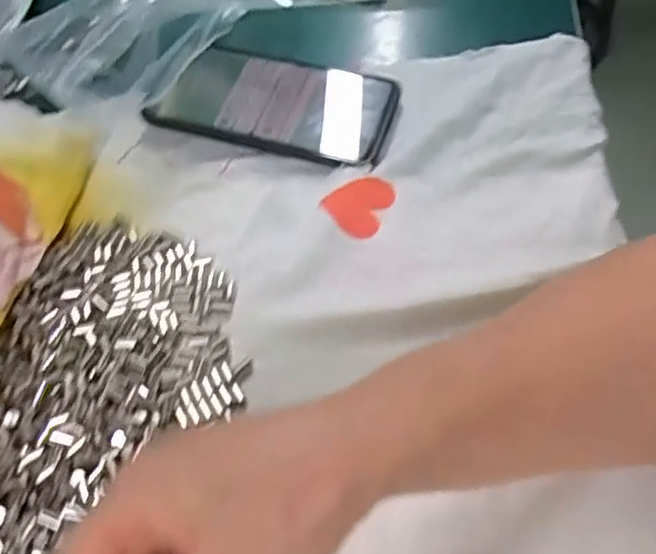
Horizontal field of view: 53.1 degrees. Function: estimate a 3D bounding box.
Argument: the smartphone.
[{"bbox_3d":[-0.041,-0.119,0.439,0.167,0.016,0.079,16,58,15],"label":"smartphone"}]

